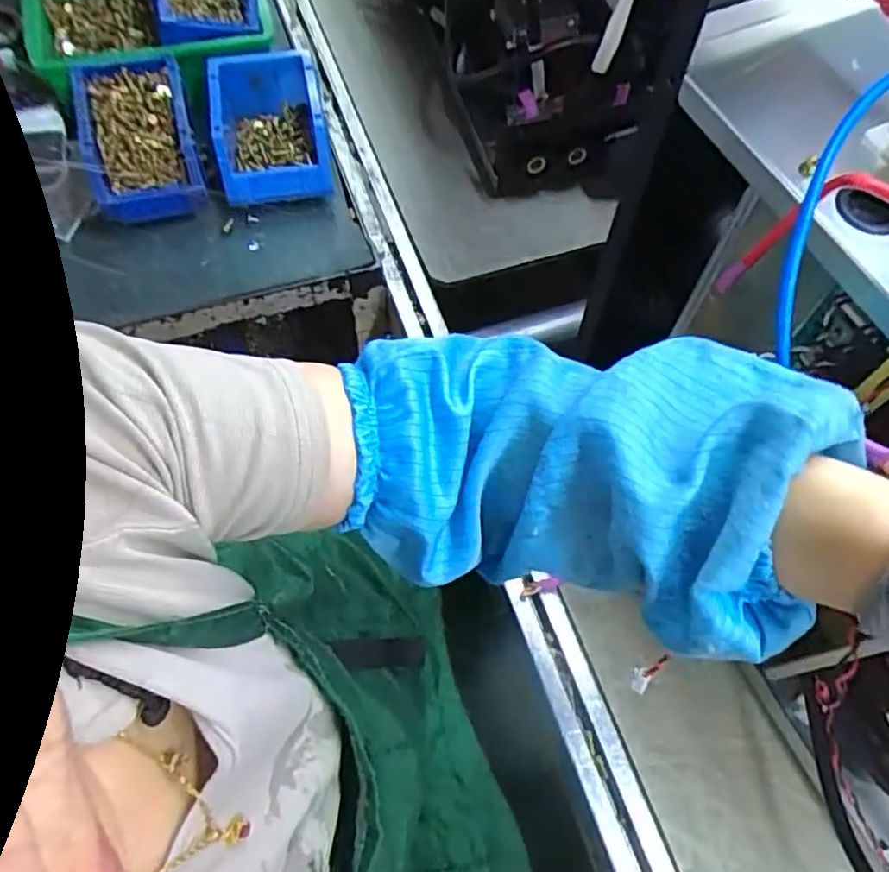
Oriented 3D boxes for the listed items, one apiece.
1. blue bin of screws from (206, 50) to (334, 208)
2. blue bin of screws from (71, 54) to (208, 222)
[{"bbox_3d":[-0.180,-0.318,0.697,0.107,0.065,0.159,-11,64,-6],"label":"blue bin of screws"},{"bbox_3d":[-0.307,-0.302,0.679,0.109,0.068,0.170,-14,78,-15],"label":"blue bin of screws"}]

